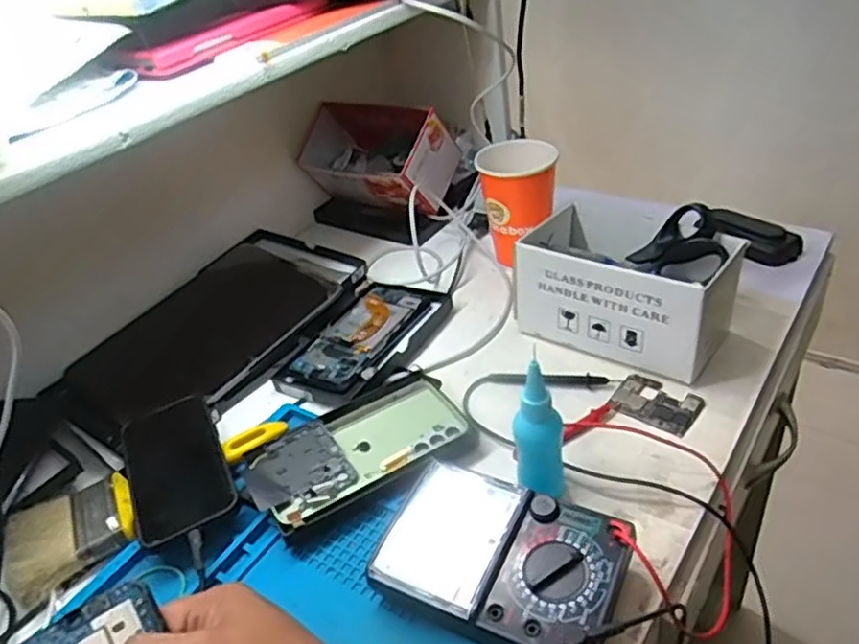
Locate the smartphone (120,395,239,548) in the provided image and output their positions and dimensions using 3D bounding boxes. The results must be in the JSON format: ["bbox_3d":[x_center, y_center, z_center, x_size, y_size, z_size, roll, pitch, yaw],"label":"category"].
[{"bbox_3d":[-0.204,0.116,0.536,0.075,0.013,0.137,-28,46,-13],"label":"smartphone"}]

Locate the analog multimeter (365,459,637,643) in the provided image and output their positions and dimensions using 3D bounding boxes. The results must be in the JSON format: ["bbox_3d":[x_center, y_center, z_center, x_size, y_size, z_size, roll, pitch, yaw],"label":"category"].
[{"bbox_3d":[0.047,0.155,0.435,0.151,0.035,0.104,12,42,27],"label":"analog multimeter"}]

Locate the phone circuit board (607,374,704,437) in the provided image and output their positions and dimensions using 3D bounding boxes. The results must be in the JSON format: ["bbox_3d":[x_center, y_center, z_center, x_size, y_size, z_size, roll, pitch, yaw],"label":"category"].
[{"bbox_3d":[0.190,0.067,0.561,0.066,0.006,0.047,22,47,35],"label":"phone circuit board"}]

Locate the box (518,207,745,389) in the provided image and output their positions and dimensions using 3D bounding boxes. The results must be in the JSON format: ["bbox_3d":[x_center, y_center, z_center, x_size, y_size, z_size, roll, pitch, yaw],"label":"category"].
[{"bbox_3d":[0.182,-0.036,0.624,0.182,0.096,0.122,15,43,30],"label":"box"}]

